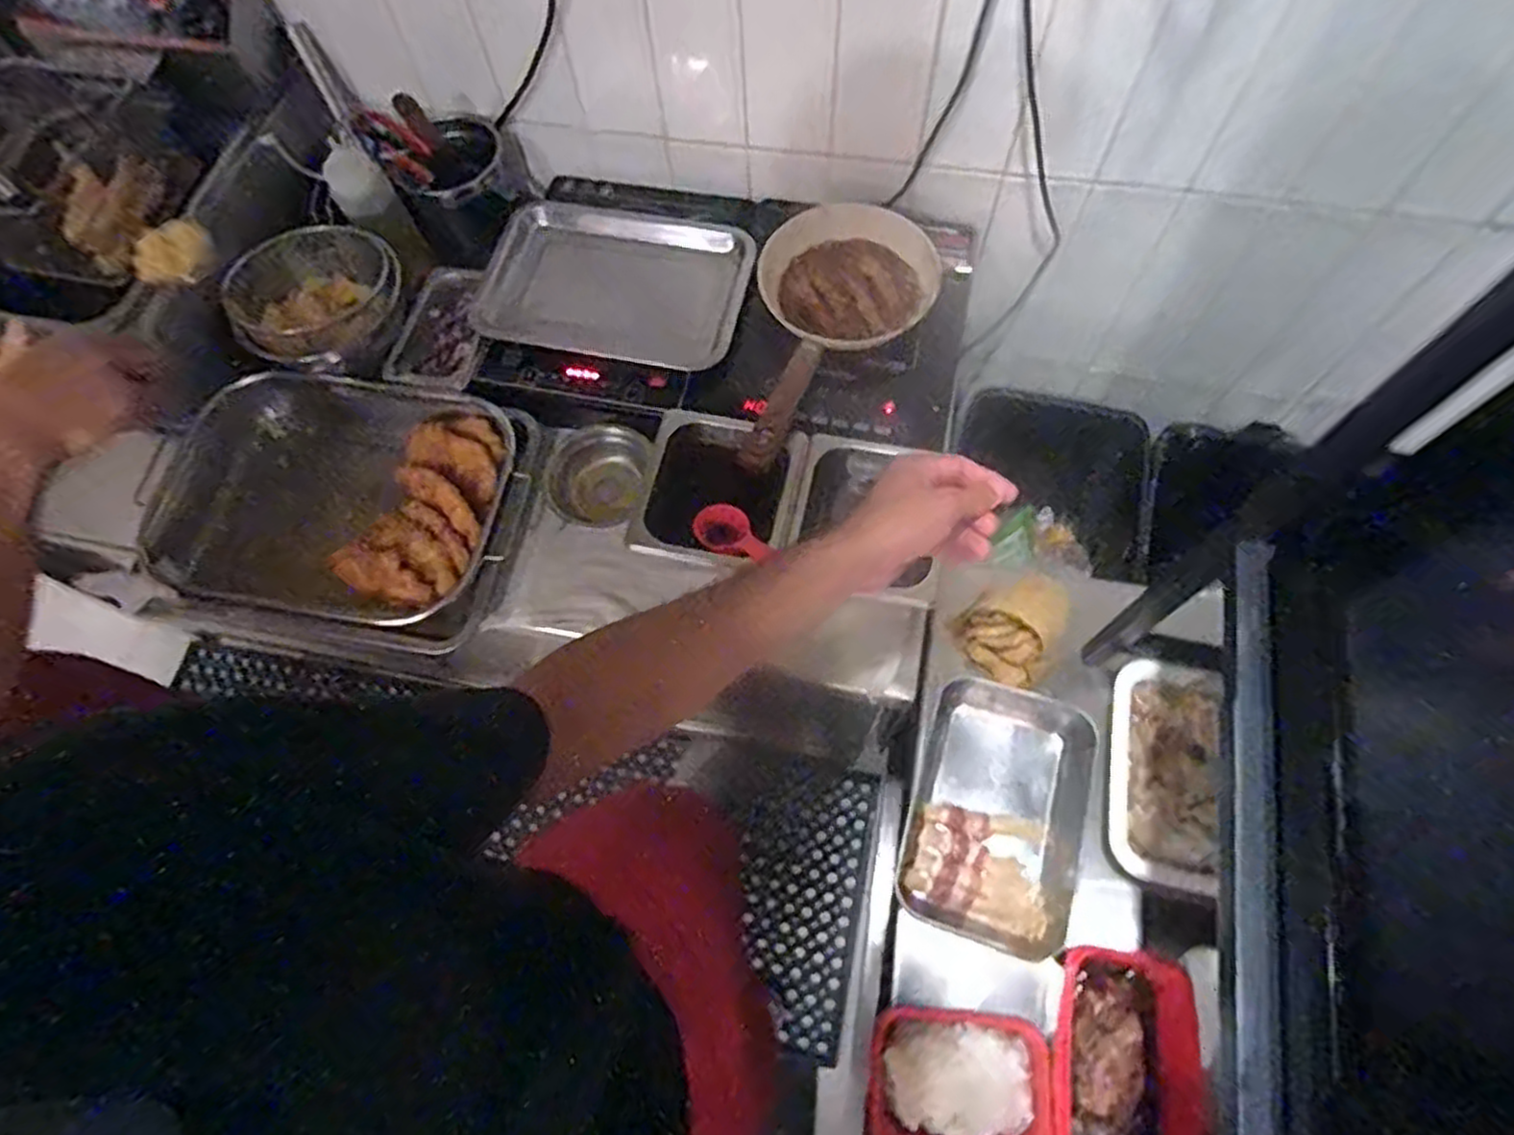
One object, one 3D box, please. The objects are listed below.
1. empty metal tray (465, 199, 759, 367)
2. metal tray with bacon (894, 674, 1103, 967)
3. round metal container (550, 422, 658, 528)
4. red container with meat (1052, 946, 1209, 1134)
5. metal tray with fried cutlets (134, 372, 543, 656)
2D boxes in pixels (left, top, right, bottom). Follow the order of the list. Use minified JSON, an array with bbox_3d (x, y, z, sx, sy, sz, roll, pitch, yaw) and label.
[{"bbox_3d":[-0.169,-0.352,0.921,0.316,0.024,0.212,12,68,7],"label":"empty metal tray"},{"bbox_3d":[0.228,0.230,0.724,0.148,0.034,0.231,17,68,9],"label":"metal tray with bacon"},{"bbox_3d":[-0.179,-0.105,0.875,0.124,0.051,0.124,-1,67,2],"label":"round metal container"},{"bbox_3d":[0.290,0.391,0.596,0.098,0.053,0.167,15,68,9],"label":"red container with meat"},{"bbox_3d":[-0.471,-0.069,0.863,0.431,0.048,0.314,9,67,6],"label":"metal tray with fried cutlets"}]

